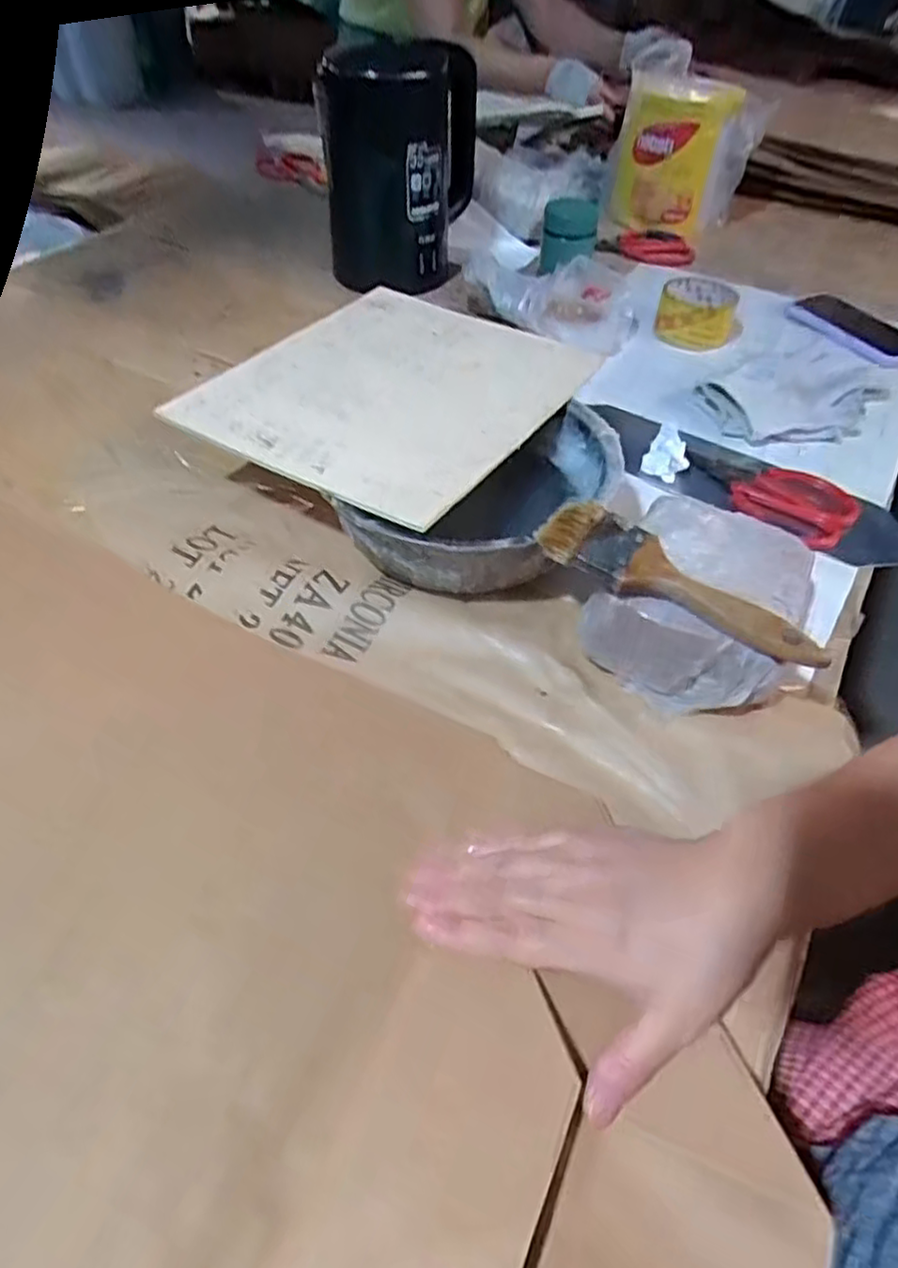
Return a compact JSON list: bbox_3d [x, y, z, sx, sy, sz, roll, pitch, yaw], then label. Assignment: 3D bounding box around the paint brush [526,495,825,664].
[{"bbox_3d":[0.133,-0.029,0.415,0.172,0.014,0.044,34,72,18],"label":"paint brush"}]

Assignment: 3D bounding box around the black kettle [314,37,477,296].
[{"bbox_3d":[-0.057,-0.573,0.881,0.175,0.232,0.157,0,46,-2],"label":"black kettle"}]

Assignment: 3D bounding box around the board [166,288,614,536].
[{"bbox_3d":[-0.039,-0.200,0.566,0.240,0.011,0.296,24,50,20],"label":"board"}]

